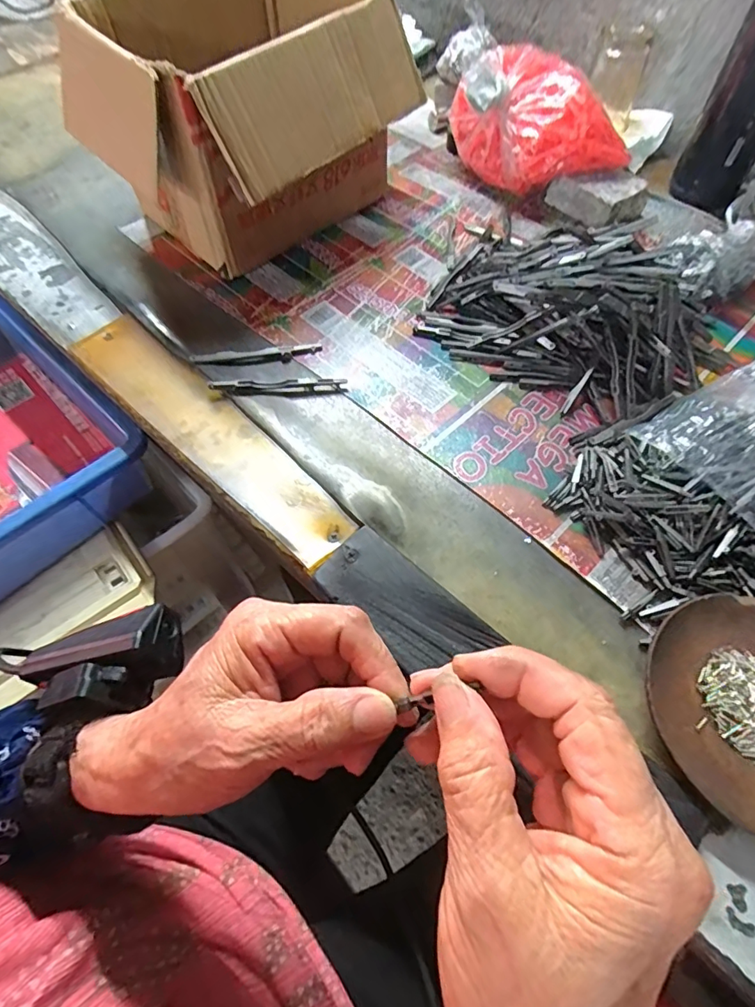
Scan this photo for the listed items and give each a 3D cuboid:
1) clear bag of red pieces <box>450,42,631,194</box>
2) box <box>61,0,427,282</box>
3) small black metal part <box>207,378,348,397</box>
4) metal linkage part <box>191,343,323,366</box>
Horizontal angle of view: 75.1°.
[{"bbox_3d":[0.157,-0.370,0.488,0.153,0.093,0.114,-4,60,-2],"label":"clear bag of red pieces"},{"bbox_3d":[-0.104,-0.336,0.434,0.209,0.156,0.218,39,67,21],"label":"box"},{"bbox_3d":[-0.074,-0.089,0.372,0.100,0.010,0.012,-5,60,-2],"label":"small black metal part"},{"bbox_3d":[-0.095,-0.119,0.392,0.099,0.011,0.017,-8,60,-4],"label":"metal linkage part"}]

